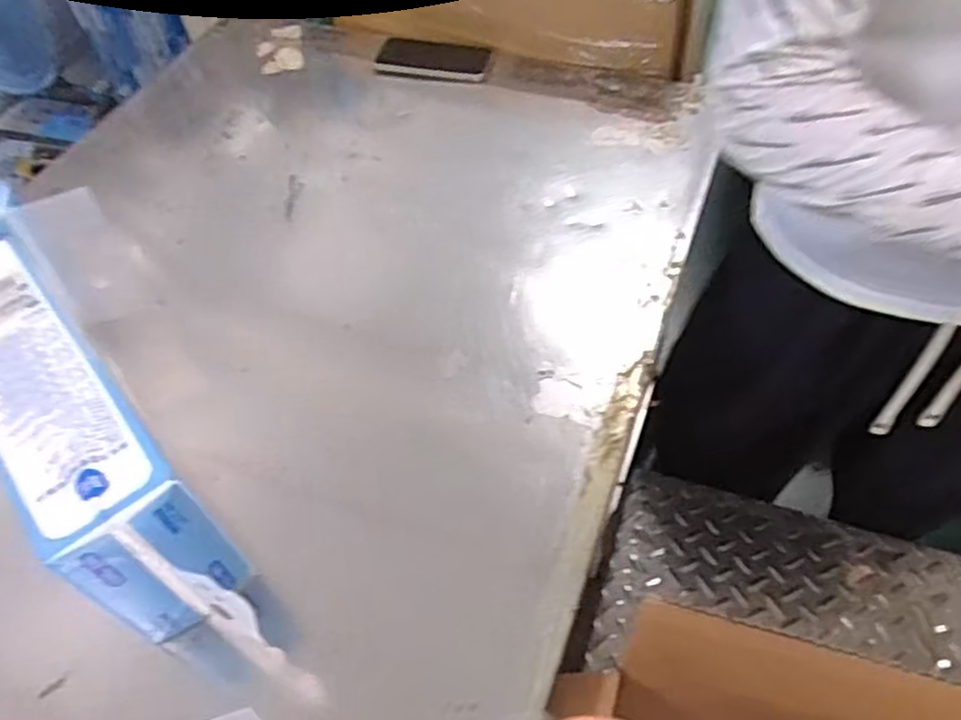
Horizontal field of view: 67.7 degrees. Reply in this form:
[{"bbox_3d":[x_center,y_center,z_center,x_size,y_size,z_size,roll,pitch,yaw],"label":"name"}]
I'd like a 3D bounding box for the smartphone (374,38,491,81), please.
[{"bbox_3d":[-0.067,-0.426,1.018,0.157,0.010,0.084,8,53,10],"label":"smartphone"}]

